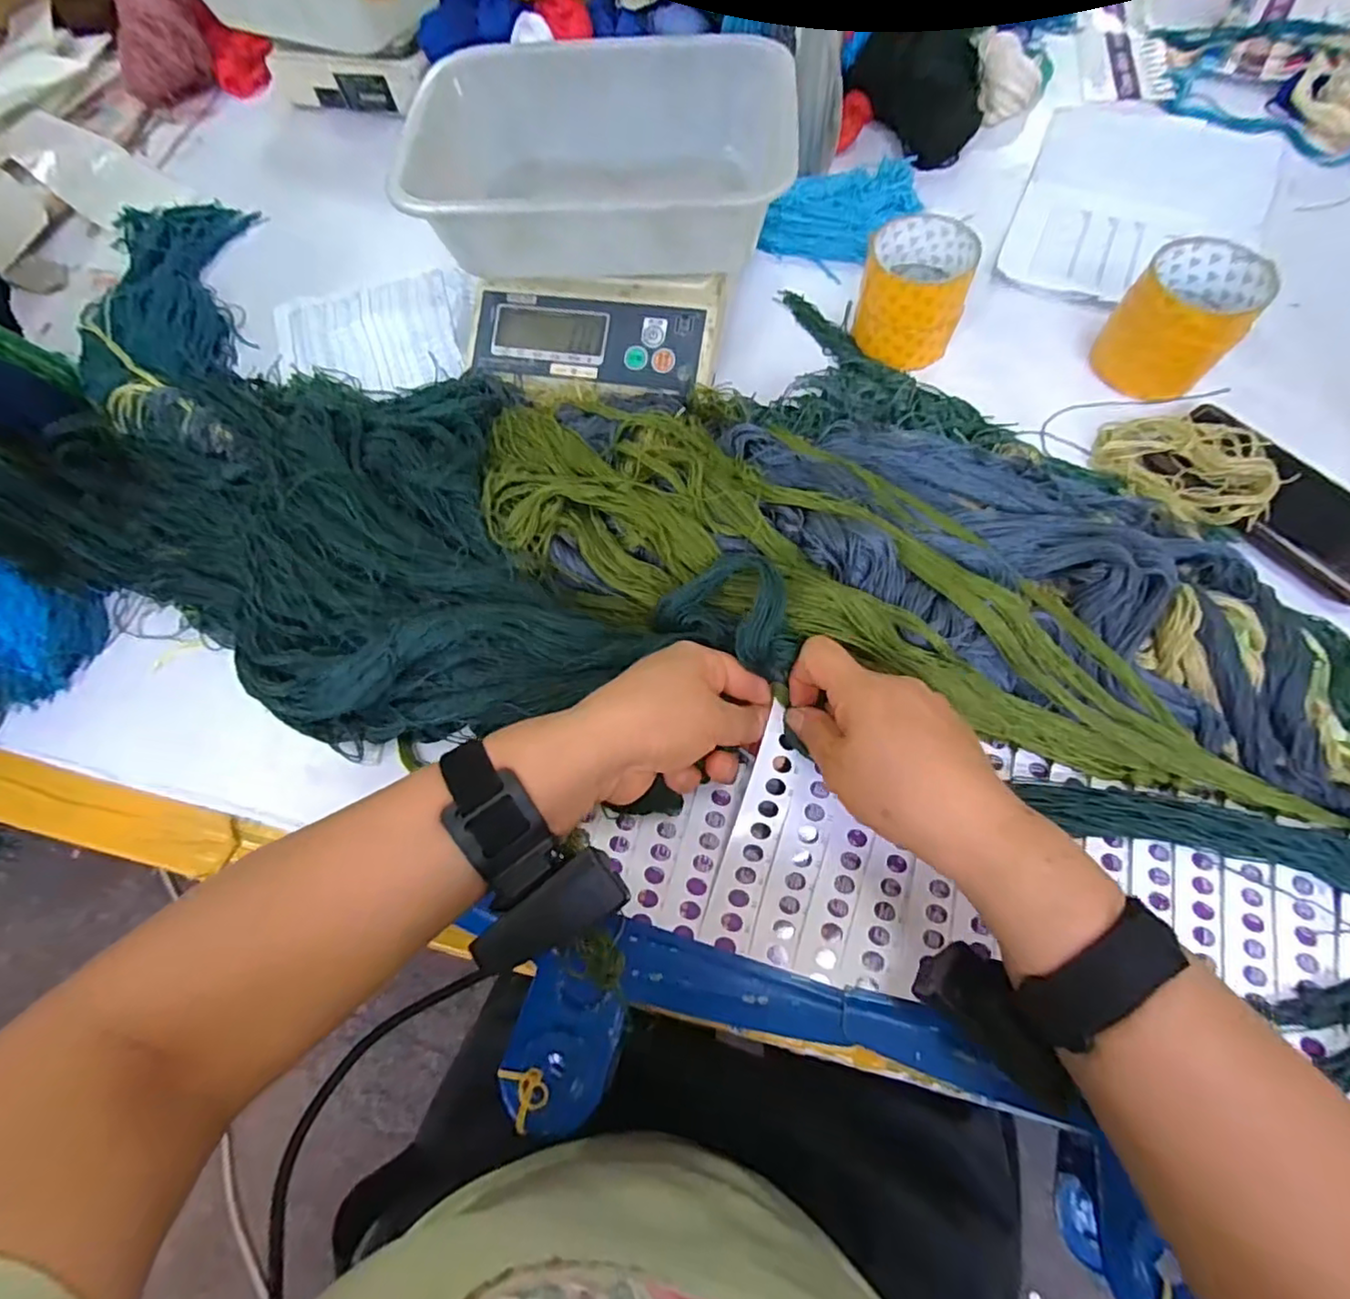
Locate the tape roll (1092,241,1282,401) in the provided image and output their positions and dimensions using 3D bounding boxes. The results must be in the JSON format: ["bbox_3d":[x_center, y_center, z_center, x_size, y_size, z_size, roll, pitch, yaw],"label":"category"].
[{"bbox_3d":[0.386,-0.250,0.482,0.084,0.076,0.087,35,71,17],"label":"tape roll"}]

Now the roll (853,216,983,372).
[{"bbox_3d":[0.191,-0.287,0.508,0.082,0.072,0.088,11,66,8],"label":"roll"}]

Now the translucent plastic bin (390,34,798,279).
[{"bbox_3d":[-0.060,-0.376,0.481,0.278,0.071,0.204,1,66,5],"label":"translucent plastic bin"}]

